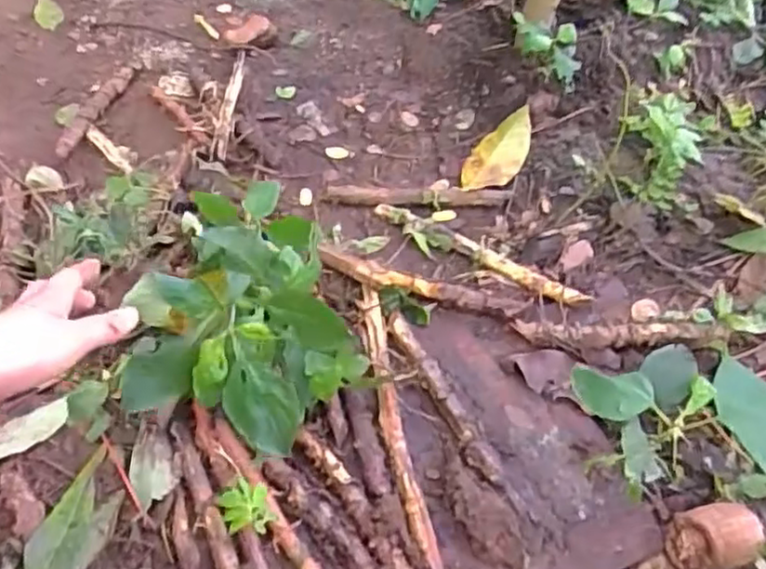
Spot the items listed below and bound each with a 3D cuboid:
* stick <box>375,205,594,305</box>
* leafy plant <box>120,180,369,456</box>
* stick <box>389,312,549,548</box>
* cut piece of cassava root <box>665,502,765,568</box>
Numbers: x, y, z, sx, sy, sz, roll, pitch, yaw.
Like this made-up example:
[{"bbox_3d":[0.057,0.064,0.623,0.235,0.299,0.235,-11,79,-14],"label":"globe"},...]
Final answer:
[{"bbox_3d":[0.110,-0.041,0.827,0.283,0.016,0.028,28,59,28],"label":"stick"},{"bbox_3d":[-0.116,0.012,0.664,0.199,0.141,0.247,11,58,3],"label":"leafy plant"},{"bbox_3d":[0.074,0.136,0.692,0.026,0.022,0.274,-23,62,-17],"label":"stick"},{"bbox_3d":[0.300,0.230,0.625,0.072,0.052,0.059,-11,59,-11],"label":"cut piece of cassava root"}]

